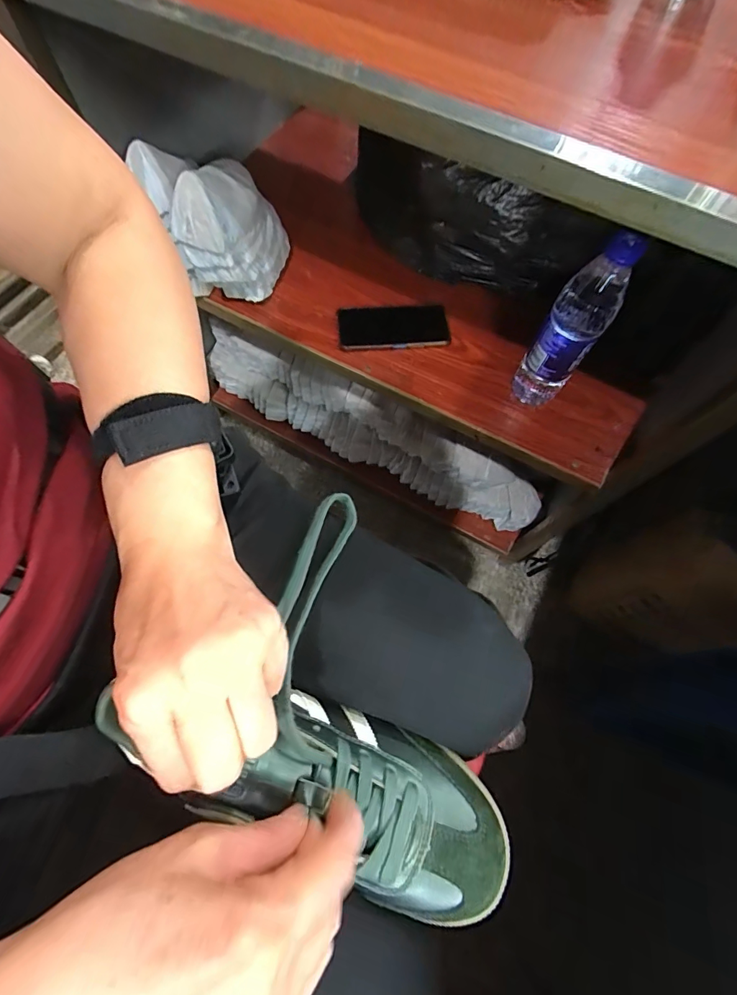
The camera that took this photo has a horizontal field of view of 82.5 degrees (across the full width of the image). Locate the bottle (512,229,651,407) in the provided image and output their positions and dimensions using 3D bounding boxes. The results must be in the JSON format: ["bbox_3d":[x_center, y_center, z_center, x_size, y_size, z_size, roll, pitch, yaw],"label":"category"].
[{"bbox_3d":[0.235,-0.195,0.494,0.065,0.233,0.054,31,70,11],"label":"bottle"}]

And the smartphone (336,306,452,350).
[{"bbox_3d":[0.036,-0.252,0.627,0.161,0.014,0.076,-3,67,-3],"label":"smartphone"}]

